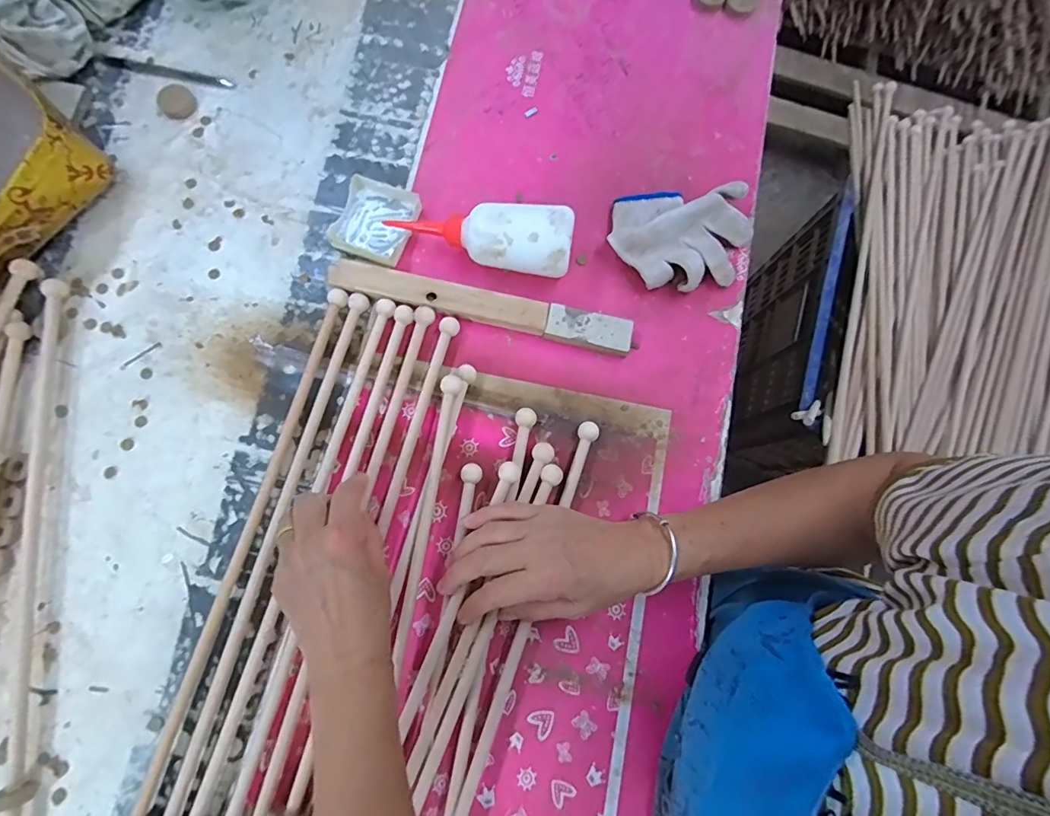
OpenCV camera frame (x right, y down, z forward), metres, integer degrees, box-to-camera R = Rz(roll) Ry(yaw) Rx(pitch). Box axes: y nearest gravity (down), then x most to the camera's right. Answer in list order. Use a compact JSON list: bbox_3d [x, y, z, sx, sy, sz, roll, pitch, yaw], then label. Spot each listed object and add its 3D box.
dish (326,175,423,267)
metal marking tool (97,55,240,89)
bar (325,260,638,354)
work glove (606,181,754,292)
[{"bbox_3d":[-0.151,-0.187,0.477,0.076,0.015,0.081,18,79,3],"label":"dish"},{"bbox_3d":[-0.382,-0.361,0.510,0.142,0.006,0.012,10,79,1],"label":"metal marking tool"},{"bbox_3d":[-0.041,-0.098,0.456,0.288,0.019,0.033,12,79,2],"label":"bar"},{"bbox_3d":[0.155,-0.167,0.463,0.136,0.041,0.099,1,79,-1],"label":"work glove"}]

